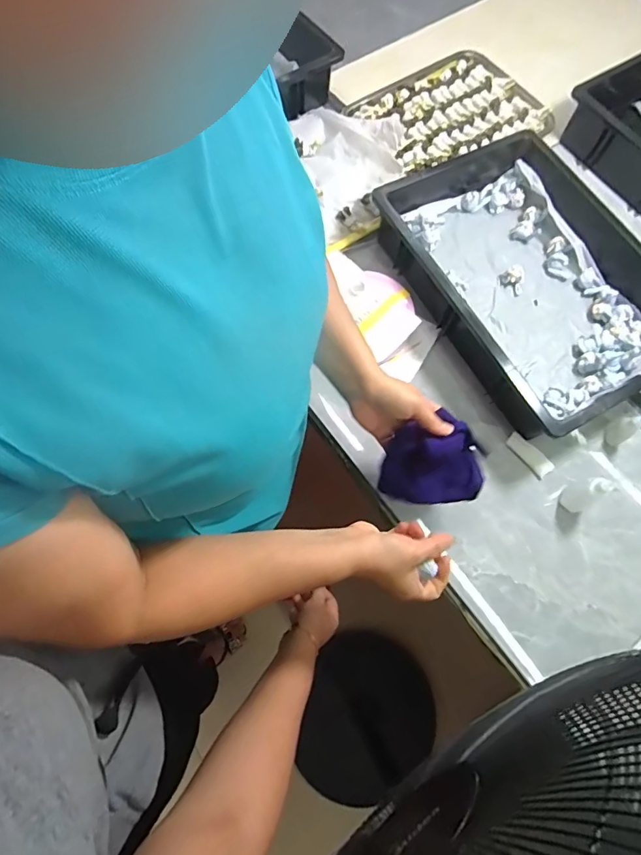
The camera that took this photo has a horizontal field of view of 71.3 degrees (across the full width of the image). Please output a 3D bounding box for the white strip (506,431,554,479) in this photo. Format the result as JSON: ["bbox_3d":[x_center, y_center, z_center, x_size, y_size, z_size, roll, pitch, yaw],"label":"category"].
[{"bbox_3d":[0.295,0.038,0.631,0.028,0.008,0.070,-37,74,-11],"label":"white strip"}]

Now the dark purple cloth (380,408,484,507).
[{"bbox_3d":[0.127,0.043,0.537,0.118,0.102,0.042,-9,35,20],"label":"dark purple cloth"}]

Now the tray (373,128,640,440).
[{"bbox_3d":[0.324,-0.242,0.688,0.334,0.088,0.465,-27,72,-8],"label":"tray"}]

